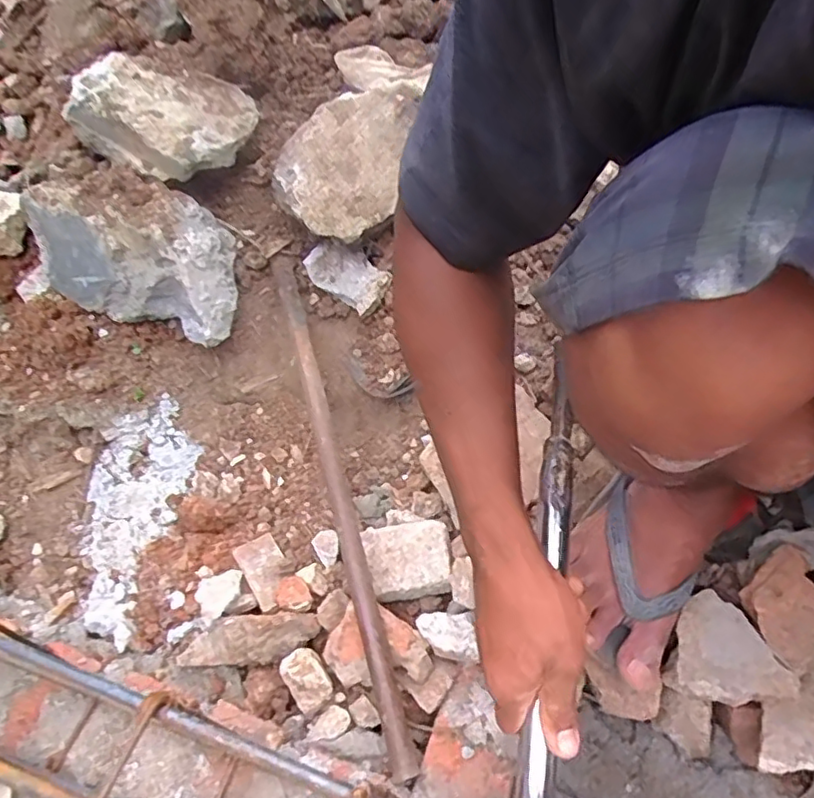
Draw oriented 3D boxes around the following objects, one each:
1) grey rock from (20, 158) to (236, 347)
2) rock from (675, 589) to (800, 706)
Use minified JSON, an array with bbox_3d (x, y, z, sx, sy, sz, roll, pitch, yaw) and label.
[{"bbox_3d":[-0.317,-0.178,0.709,0.242,0.140,0.120,12,52,14],"label":"grey rock"},{"bbox_3d":[0.254,0.209,0.500,0.067,0.031,0.089,-21,51,-13],"label":"rock"}]

